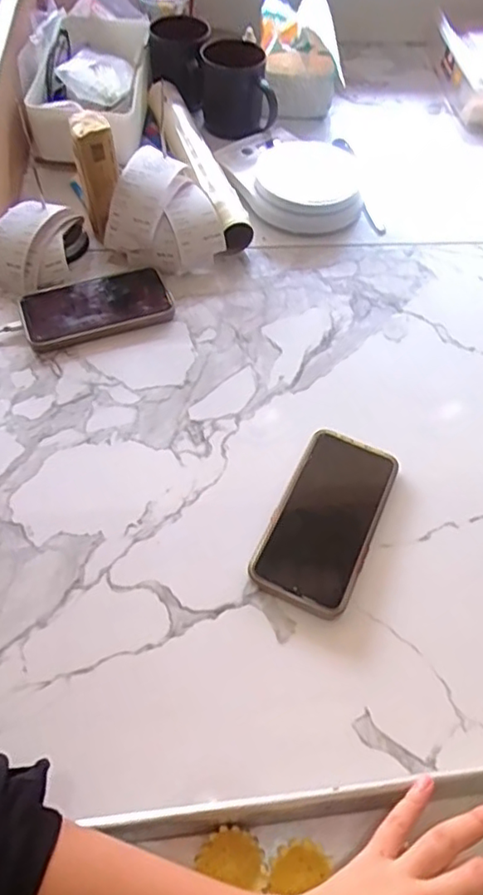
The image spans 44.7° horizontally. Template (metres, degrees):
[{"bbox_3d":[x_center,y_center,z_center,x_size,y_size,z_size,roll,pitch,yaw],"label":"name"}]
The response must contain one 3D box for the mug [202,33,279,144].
[{"bbox_3d":[-0.006,-0.464,0.759,0.094,0.090,0.110,-3,57,-4],"label":"mug"}]

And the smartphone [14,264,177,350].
[{"bbox_3d":[-0.155,-0.153,0.633,0.154,0.017,0.086,-17,59,-12],"label":"smartphone"}]

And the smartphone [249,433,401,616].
[{"bbox_3d":[0.075,0.059,0.500,0.080,0.013,0.161,23,60,13],"label":"smartphone"}]

